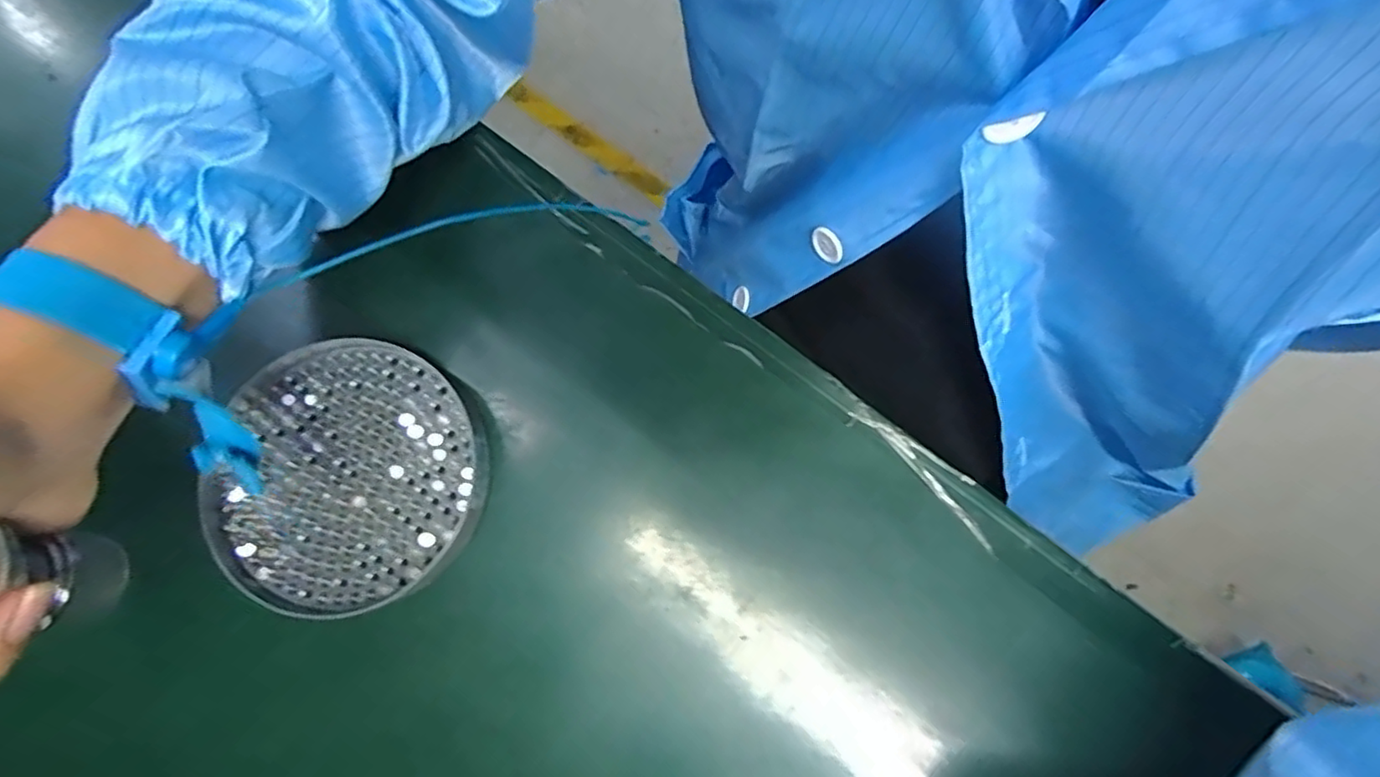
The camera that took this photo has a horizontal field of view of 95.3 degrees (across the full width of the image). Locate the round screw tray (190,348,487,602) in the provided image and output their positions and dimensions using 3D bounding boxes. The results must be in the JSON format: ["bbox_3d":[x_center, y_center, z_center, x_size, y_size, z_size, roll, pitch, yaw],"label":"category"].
[{"bbox_3d":[-0.146,0.035,0.272,0.112,0.014,0.106,0,78,-2],"label":"round screw tray"}]

